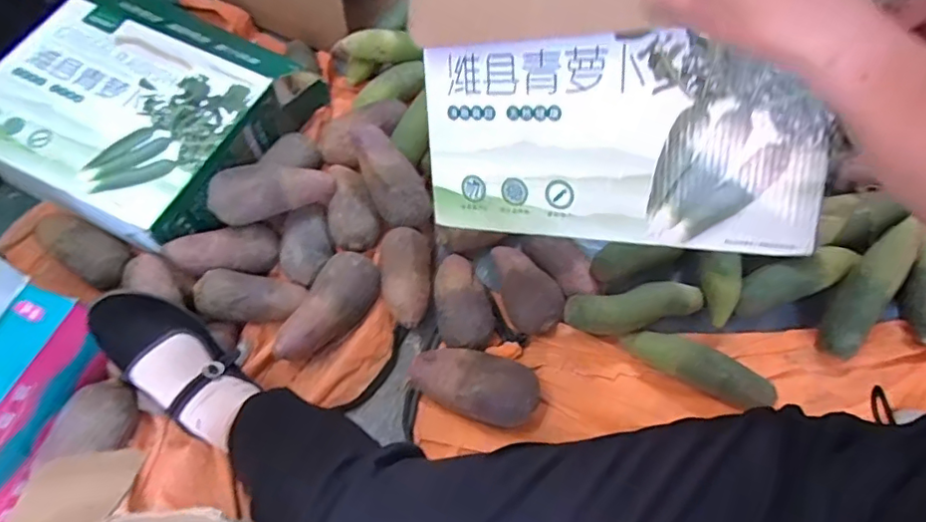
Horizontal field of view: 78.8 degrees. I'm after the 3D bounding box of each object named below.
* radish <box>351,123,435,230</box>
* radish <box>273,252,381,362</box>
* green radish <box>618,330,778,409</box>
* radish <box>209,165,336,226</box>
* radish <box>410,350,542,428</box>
[{"bbox_3d":[-0.106,-0.119,0.807,0.070,0.069,0.161,-34,92,-18],"label":"radish"},{"bbox_3d":[-0.174,0.064,0.741,0.066,0.068,0.166,36,67,15],"label":"radish"},{"bbox_3d":[0.307,0.138,0.739,0.191,0.047,0.044,27,65,11],"label":"green radish"},{"bbox_3d":[-0.259,-0.096,0.769,0.163,0.058,0.062,-13,63,-25],"label":"radish"},{"bbox_3d":[0.014,0.153,0.706,0.160,0.070,0.080,18,63,6],"label":"radish"}]

